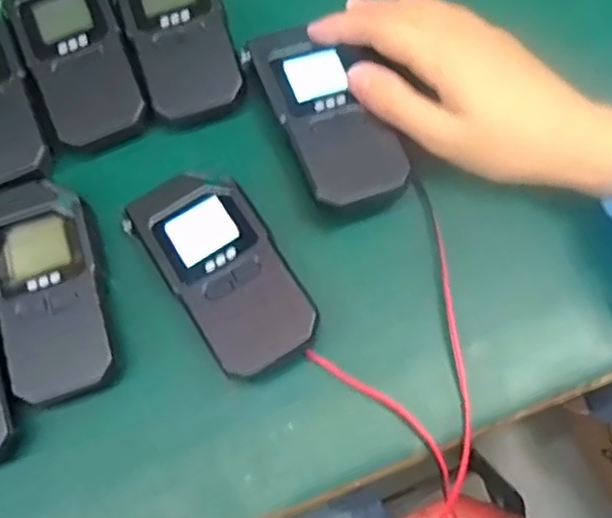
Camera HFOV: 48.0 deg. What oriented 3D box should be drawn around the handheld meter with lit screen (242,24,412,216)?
[{"bbox_3d":[0.011,-0.075,0.374,0.052,0.028,0.115,-27,73,-6],"label":"handheld meter with lit screen"}]

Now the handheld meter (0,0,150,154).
[{"bbox_3d":[-0.131,-0.118,0.394,0.056,0.018,0.113,-26,74,-4],"label":"handheld meter"}]

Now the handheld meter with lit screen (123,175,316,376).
[{"bbox_3d":[-0.041,0.004,0.349,0.057,0.021,0.113,-36,75,-7],"label":"handheld meter with lit screen"}]

